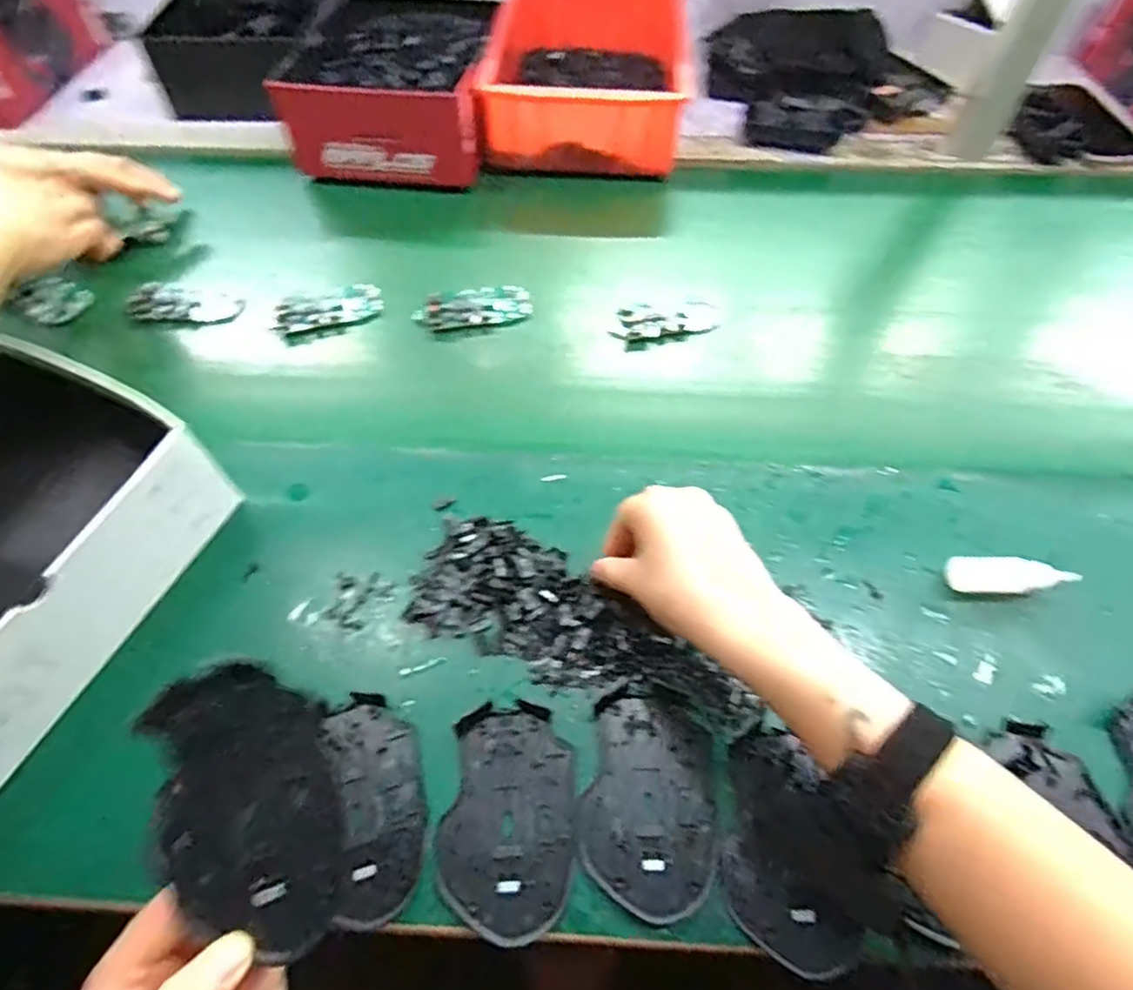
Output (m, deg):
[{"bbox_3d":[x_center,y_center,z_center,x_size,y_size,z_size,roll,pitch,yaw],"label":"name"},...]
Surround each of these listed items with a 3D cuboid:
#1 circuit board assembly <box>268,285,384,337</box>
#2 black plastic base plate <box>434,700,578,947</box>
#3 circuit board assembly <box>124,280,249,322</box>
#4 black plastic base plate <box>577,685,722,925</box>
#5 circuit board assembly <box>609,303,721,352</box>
[{"bbox_3d":[-0.212,-0.165,0.574,0.093,0.018,0.031,-20,61,-11],"label":"circuit board assembly"},{"bbox_3d":[-0.032,0.176,0.355,0.072,0.008,0.113,2,59,2],"label":"black plastic base plate"},{"bbox_3d":[-0.340,-0.174,0.577,0.093,0.016,0.041,3,59,2],"label":"circuit board assembly"},{"bbox_3d":[0.048,0.168,0.360,0.073,0.004,0.111,10,59,6],"label":"black plastic base plate"},{"bbox_3d":[0.088,-0.154,0.570,0.096,0.019,0.042,-10,59,-5],"label":"circuit board assembly"}]

